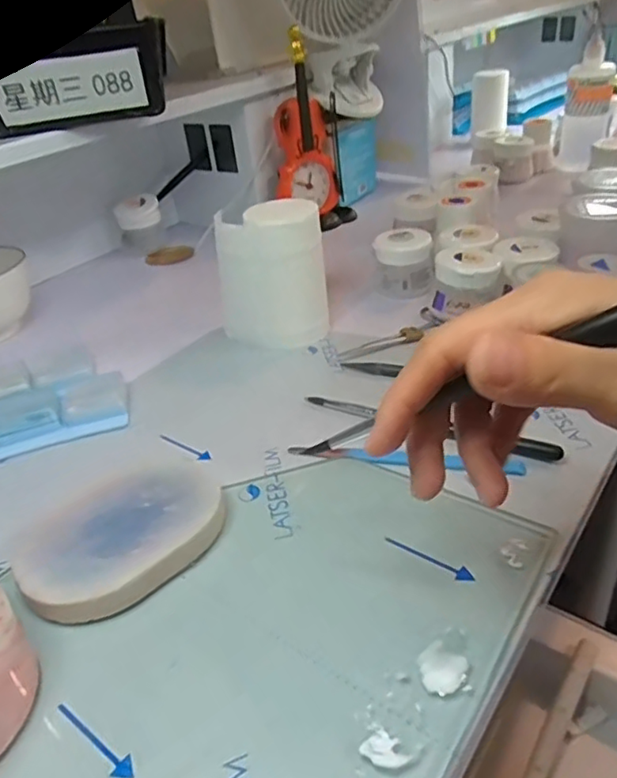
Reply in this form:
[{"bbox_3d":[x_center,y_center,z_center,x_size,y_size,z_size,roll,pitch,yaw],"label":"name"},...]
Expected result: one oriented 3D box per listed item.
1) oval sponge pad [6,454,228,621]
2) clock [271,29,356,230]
[{"bbox_3d":[-0.098,0.072,0.323,0.109,0.018,0.098,-22,36,-22],"label":"oval sponge pad"},{"bbox_3d":[0.002,-0.281,0.684,0.086,0.192,0.042,-7,32,1],"label":"clock"}]

